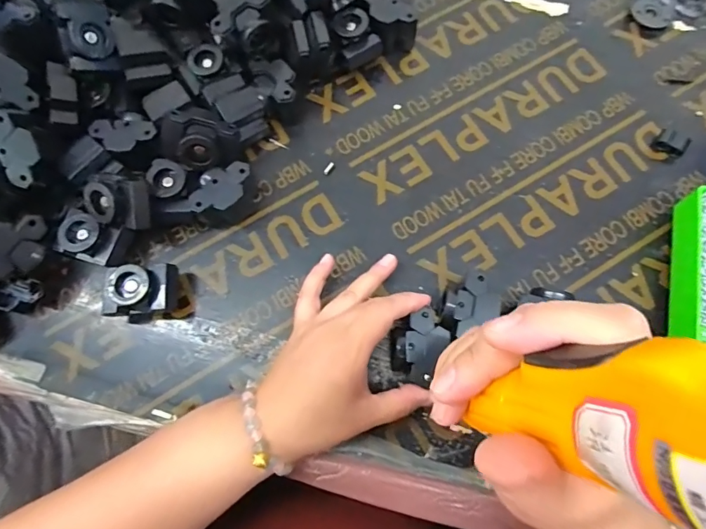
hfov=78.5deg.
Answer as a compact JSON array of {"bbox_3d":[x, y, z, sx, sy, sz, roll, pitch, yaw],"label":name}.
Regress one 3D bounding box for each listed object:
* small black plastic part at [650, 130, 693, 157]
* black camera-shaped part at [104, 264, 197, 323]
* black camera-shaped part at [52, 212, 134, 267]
[{"bbox_3d":[0.287,-0.109,0.387,0.026,0.017,0.016,33,78,9],"label":"small black plastic part"},{"bbox_3d":[-0.168,0.020,0.352,0.063,0.040,0.047,-5,75,0],"label":"black camera-shaped part"},{"bbox_3d":[-0.212,-0.017,0.360,0.050,0.038,0.035,21,76,7],"label":"black camera-shaped part"}]

